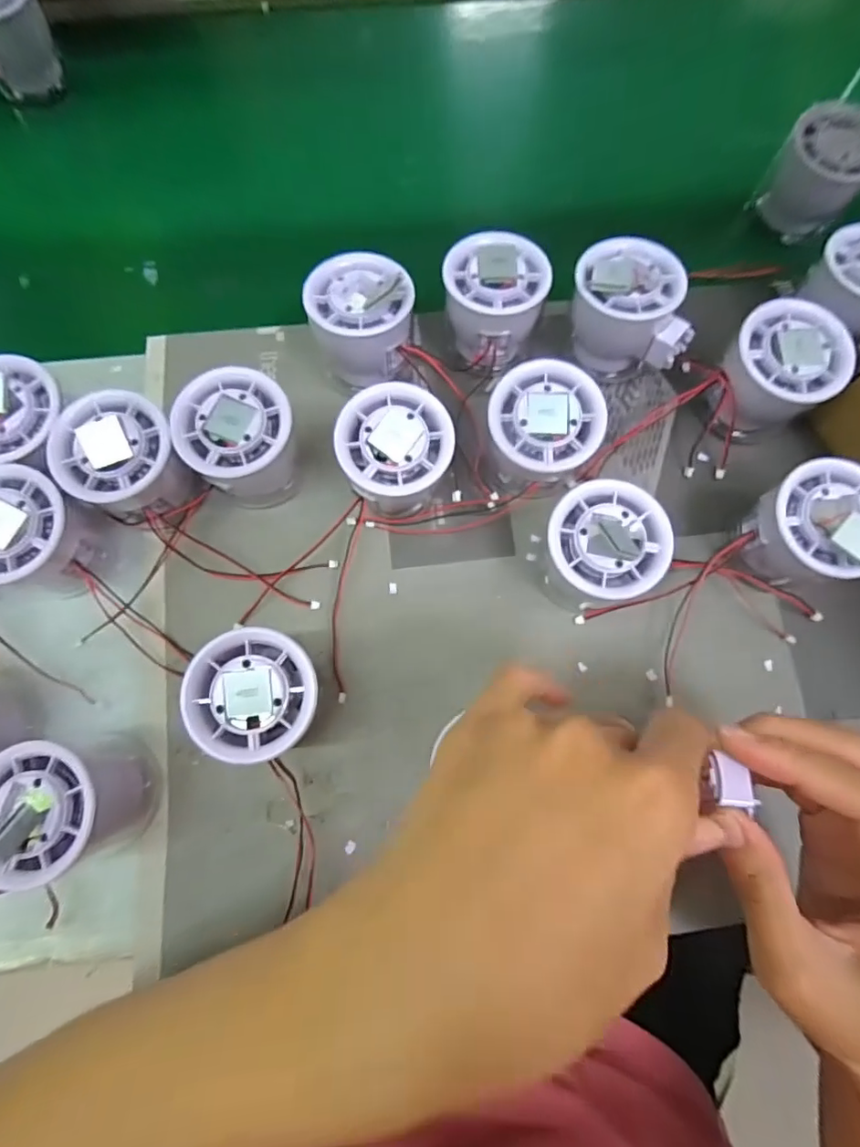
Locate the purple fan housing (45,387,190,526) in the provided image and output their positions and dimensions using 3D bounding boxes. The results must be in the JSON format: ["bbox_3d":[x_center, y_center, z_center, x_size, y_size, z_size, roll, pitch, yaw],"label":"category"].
[{"bbox_3d":[-0.155,-0.056,0.285,0.053,0.057,0.059,-41,81,-10],"label":"purple fan housing"}]

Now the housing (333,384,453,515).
[{"bbox_3d":[-0.018,-0.061,0.290,0.056,0.058,0.054,0,76,-1],"label":"housing"}]

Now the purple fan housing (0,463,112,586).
[{"bbox_3d":[-0.200,-0.017,0.277,0.059,0.057,0.054,0,76,-1],"label":"purple fan housing"}]

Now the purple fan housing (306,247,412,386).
[{"bbox_3d":[-0.038,-0.138,0.308,0.054,0.061,0.055,0,76,-1],"label":"purple fan housing"}]

